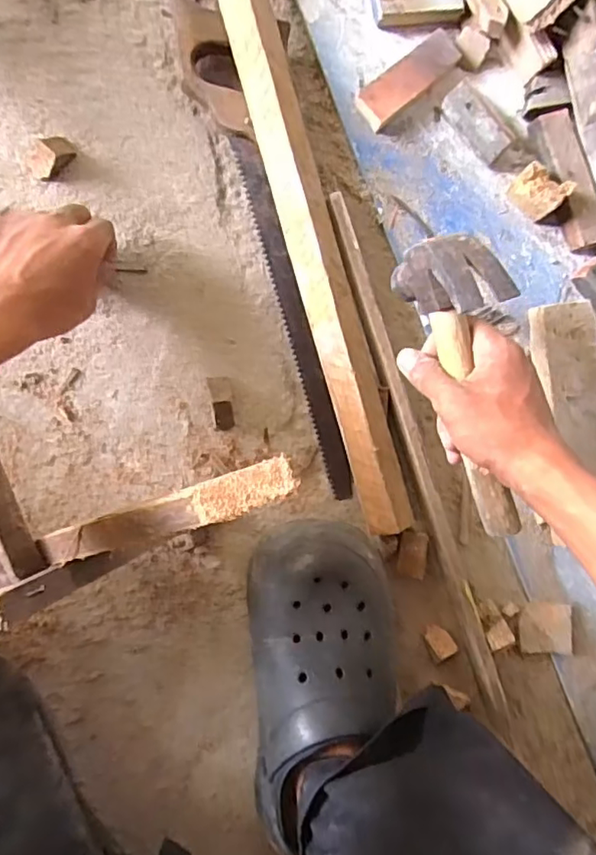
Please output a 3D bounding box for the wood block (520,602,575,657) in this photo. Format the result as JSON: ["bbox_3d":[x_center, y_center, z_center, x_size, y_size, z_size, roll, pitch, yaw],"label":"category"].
[{"bbox_3d":[0.224,0.182,0.524,0.044,0.010,0.045,2,93,13],"label":"wood block"}]

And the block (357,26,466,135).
[{"bbox_3d":[0.096,-0.304,0.507,0.098,0.023,0.038,-44,95,-7],"label":"block"}]

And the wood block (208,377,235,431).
[{"bbox_3d":[-0.063,-0.021,0.483,0.018,0.022,0.045,-10,91,-8],"label":"wood block"}]

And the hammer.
[{"bbox_3d":[0.119,-0.024,0.400,0.035,0.096,0.210,-19,105,-8],"label":"hammer"}]

